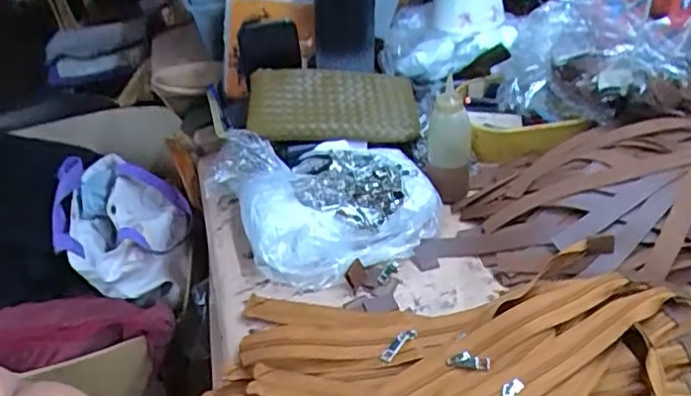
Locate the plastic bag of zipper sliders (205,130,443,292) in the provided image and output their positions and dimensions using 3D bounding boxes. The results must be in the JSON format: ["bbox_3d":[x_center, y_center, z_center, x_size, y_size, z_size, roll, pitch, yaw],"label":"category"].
[{"bbox_3d":[-0.021,0.002,0.653,0.240,0.079,0.176,-10,36,-7],"label":"plastic bag of zipper sliders"}]

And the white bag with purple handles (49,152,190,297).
[{"bbox_3d":[-0.318,0.031,0.857,0.176,0.111,0.204,-19,38,-19],"label":"white bag with purple handles"}]

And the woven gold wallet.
[{"bbox_3d":[-0.013,-0.120,0.740,0.204,0.031,0.112,-1,61,-14],"label":"woven gold wallet"}]

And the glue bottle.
[{"bbox_3d":[0.115,-0.055,0.671,0.048,0.128,0.050,5,36,13],"label":"glue bottle"}]

